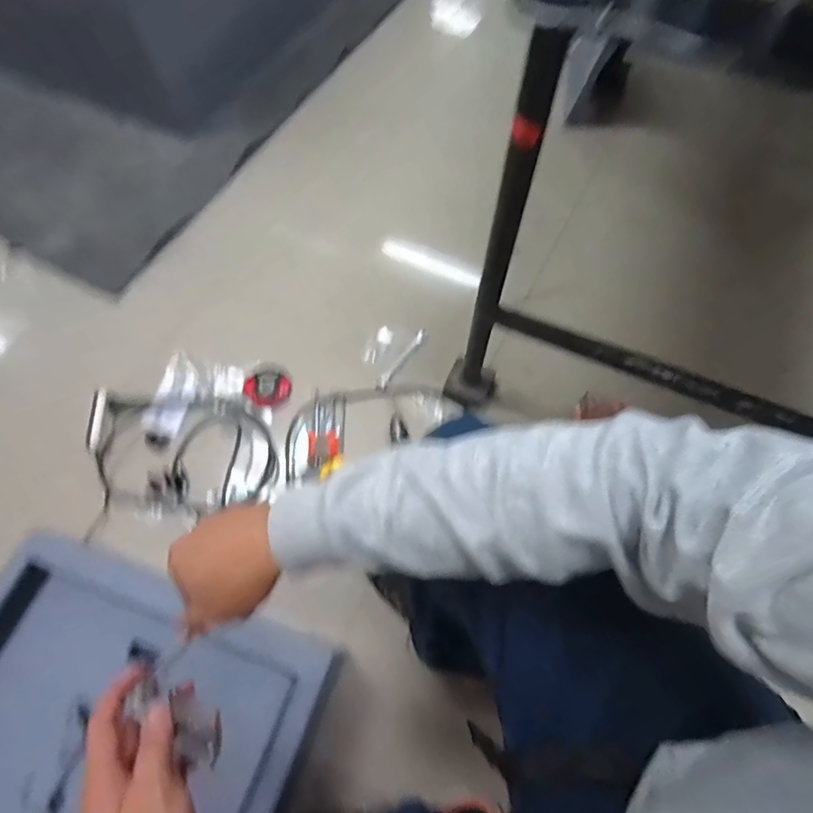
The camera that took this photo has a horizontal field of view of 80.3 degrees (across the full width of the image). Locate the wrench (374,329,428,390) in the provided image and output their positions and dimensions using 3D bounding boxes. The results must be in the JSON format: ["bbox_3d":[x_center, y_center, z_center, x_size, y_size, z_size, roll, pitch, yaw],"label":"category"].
[{"bbox_3d":[-0.008,-0.094,0.943,0.022,0.016,0.152,34,70,15],"label":"wrench"}]

